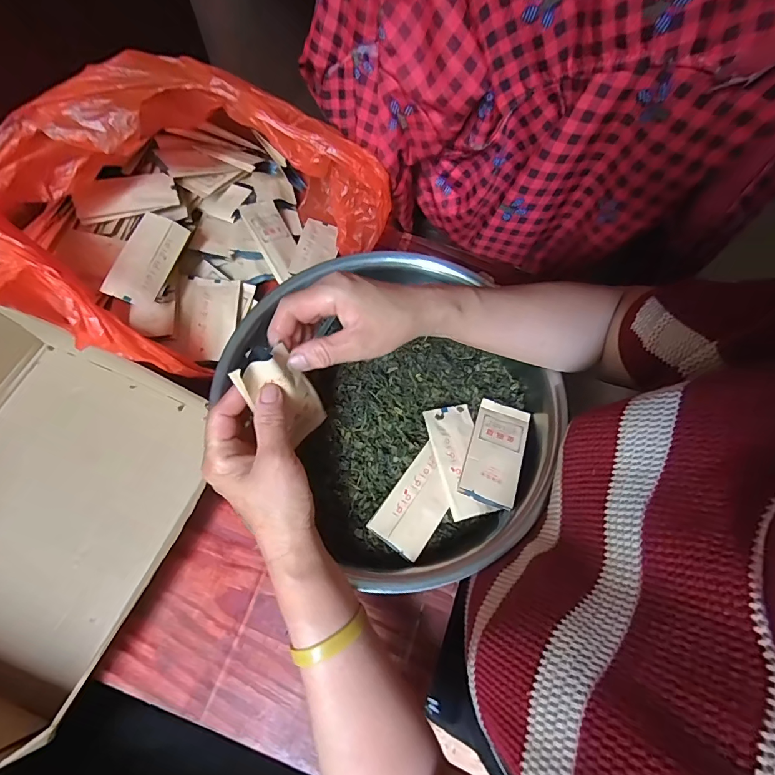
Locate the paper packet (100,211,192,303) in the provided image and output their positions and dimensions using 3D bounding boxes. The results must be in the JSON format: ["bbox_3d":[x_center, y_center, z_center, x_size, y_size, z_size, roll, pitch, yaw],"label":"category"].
[{"bbox_3d":[-0.271,-0.147,0.475,0.048,0.011,0.109,30,71,-35],"label":"paper packet"}]

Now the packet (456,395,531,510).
[{"bbox_3d":[0.108,0.063,0.418,0.053,0.010,0.112,21,53,7],"label":"packet"}]

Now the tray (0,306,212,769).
[{"bbox_3d":[-0.387,0.114,0.420,0.326,0.089,0.346,20,68,6],"label":"tray"}]

